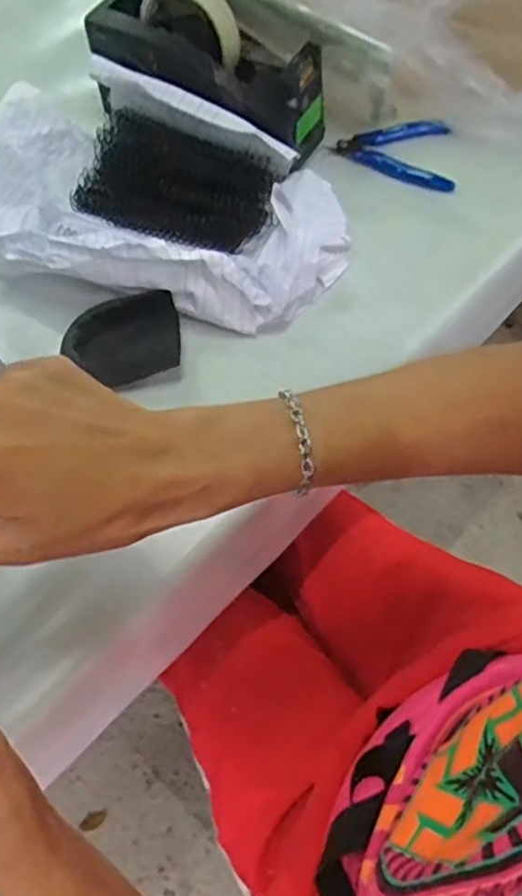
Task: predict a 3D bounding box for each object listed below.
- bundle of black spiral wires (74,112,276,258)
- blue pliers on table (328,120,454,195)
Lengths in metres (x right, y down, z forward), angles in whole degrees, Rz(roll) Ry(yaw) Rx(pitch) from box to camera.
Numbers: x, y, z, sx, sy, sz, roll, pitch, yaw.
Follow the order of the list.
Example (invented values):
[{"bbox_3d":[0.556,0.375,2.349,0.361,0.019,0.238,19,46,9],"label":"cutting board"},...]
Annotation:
[{"bbox_3d":[-0.071,-0.228,0.559,0.172,0.030,0.101,21,66,10],"label":"bundle of black spiral wires"},{"bbox_3d":[0.133,-0.283,0.605,0.113,0.015,0.074,20,66,9],"label":"blue pliers on table"}]

